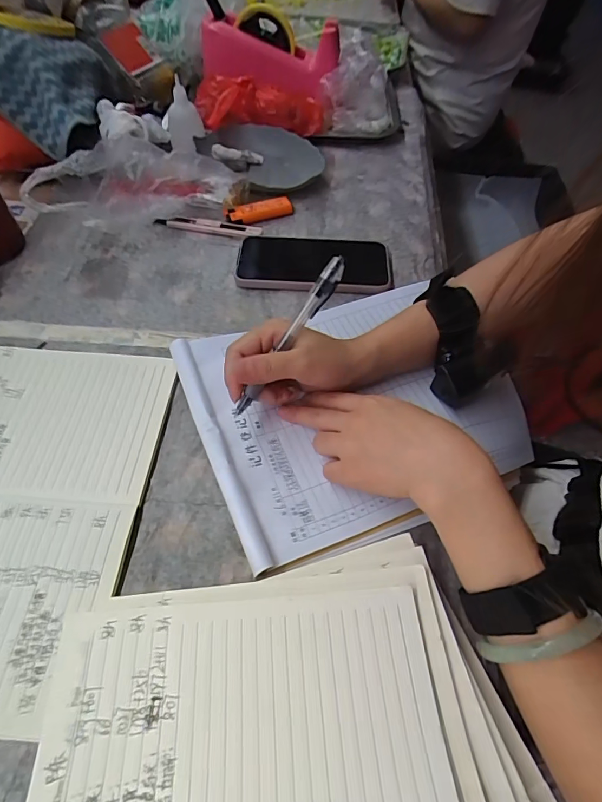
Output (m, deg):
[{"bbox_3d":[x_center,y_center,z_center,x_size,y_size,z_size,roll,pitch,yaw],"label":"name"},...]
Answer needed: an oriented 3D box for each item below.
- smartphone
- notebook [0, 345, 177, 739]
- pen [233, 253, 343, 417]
[{"bbox_3d":[0.014,-0.149,0.460,0.159,0.011,0.081,4,57,1],"label":"smartphone"},{"bbox_3d":[-0.224,0.070,0.317,0.207,0.010,0.270,3,57,1],"label":"notebook"},{"bbox_3d":[-0.008,-0.046,0.316,0.010,0.015,0.135,37,96,21],"label":"pen"}]

